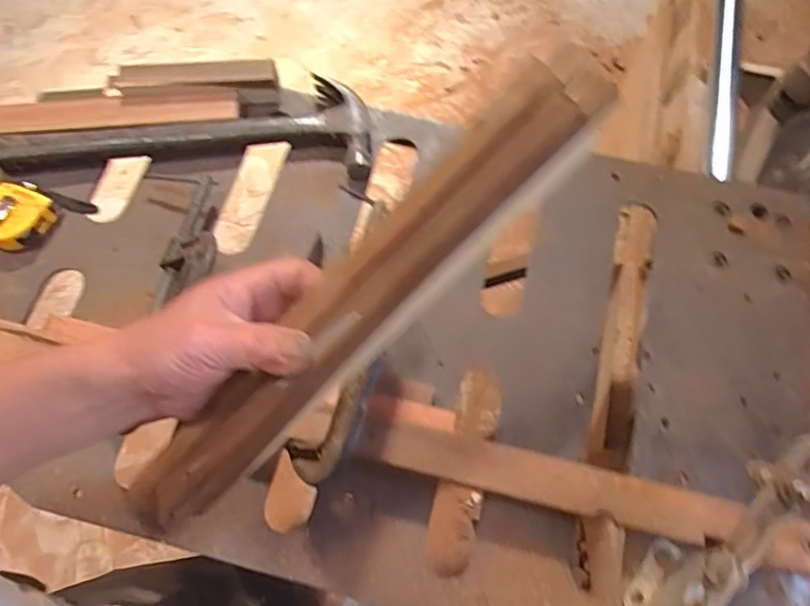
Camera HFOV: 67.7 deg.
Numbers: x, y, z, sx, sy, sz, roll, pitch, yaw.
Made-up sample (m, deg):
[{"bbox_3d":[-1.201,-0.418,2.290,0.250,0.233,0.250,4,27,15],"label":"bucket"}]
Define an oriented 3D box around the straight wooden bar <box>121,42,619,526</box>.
[{"bbox_3d":[-0.034,0.009,0.337,0.352,0.025,0.050,-44,71,17],"label":"straight wooden bar"}]

